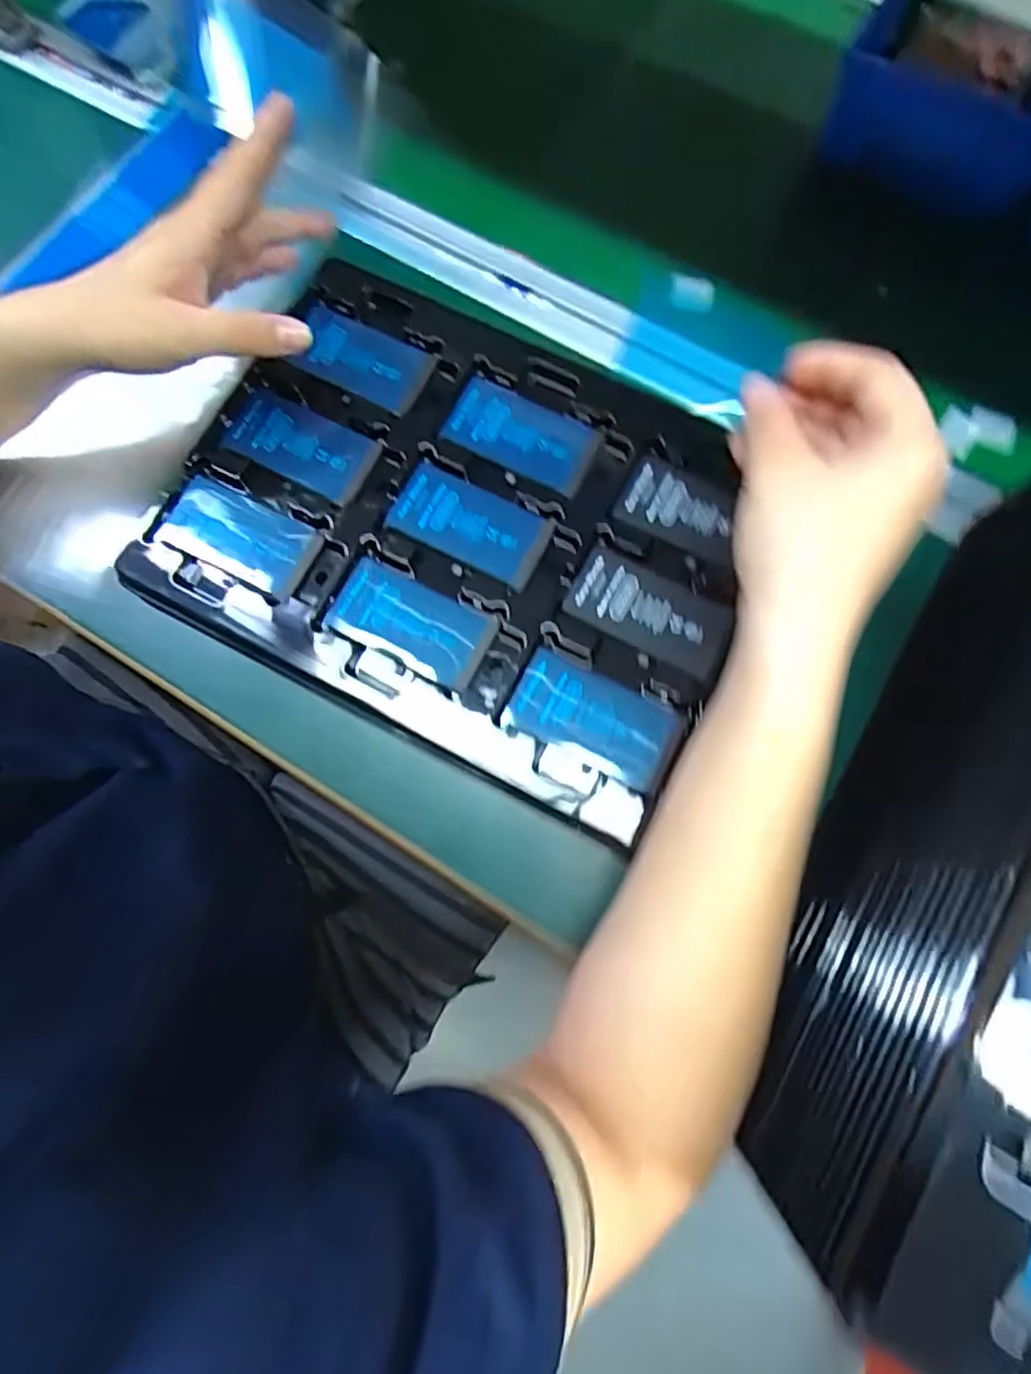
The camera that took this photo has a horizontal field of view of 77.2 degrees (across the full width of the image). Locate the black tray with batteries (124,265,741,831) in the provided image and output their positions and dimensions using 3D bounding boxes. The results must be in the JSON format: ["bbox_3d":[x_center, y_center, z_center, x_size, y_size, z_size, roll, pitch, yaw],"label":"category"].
[{"bbox_3d":[-0.031,-0.084,0.357,0.302,0.024,0.219,27,78,7],"label":"black tray with batteries"}]

